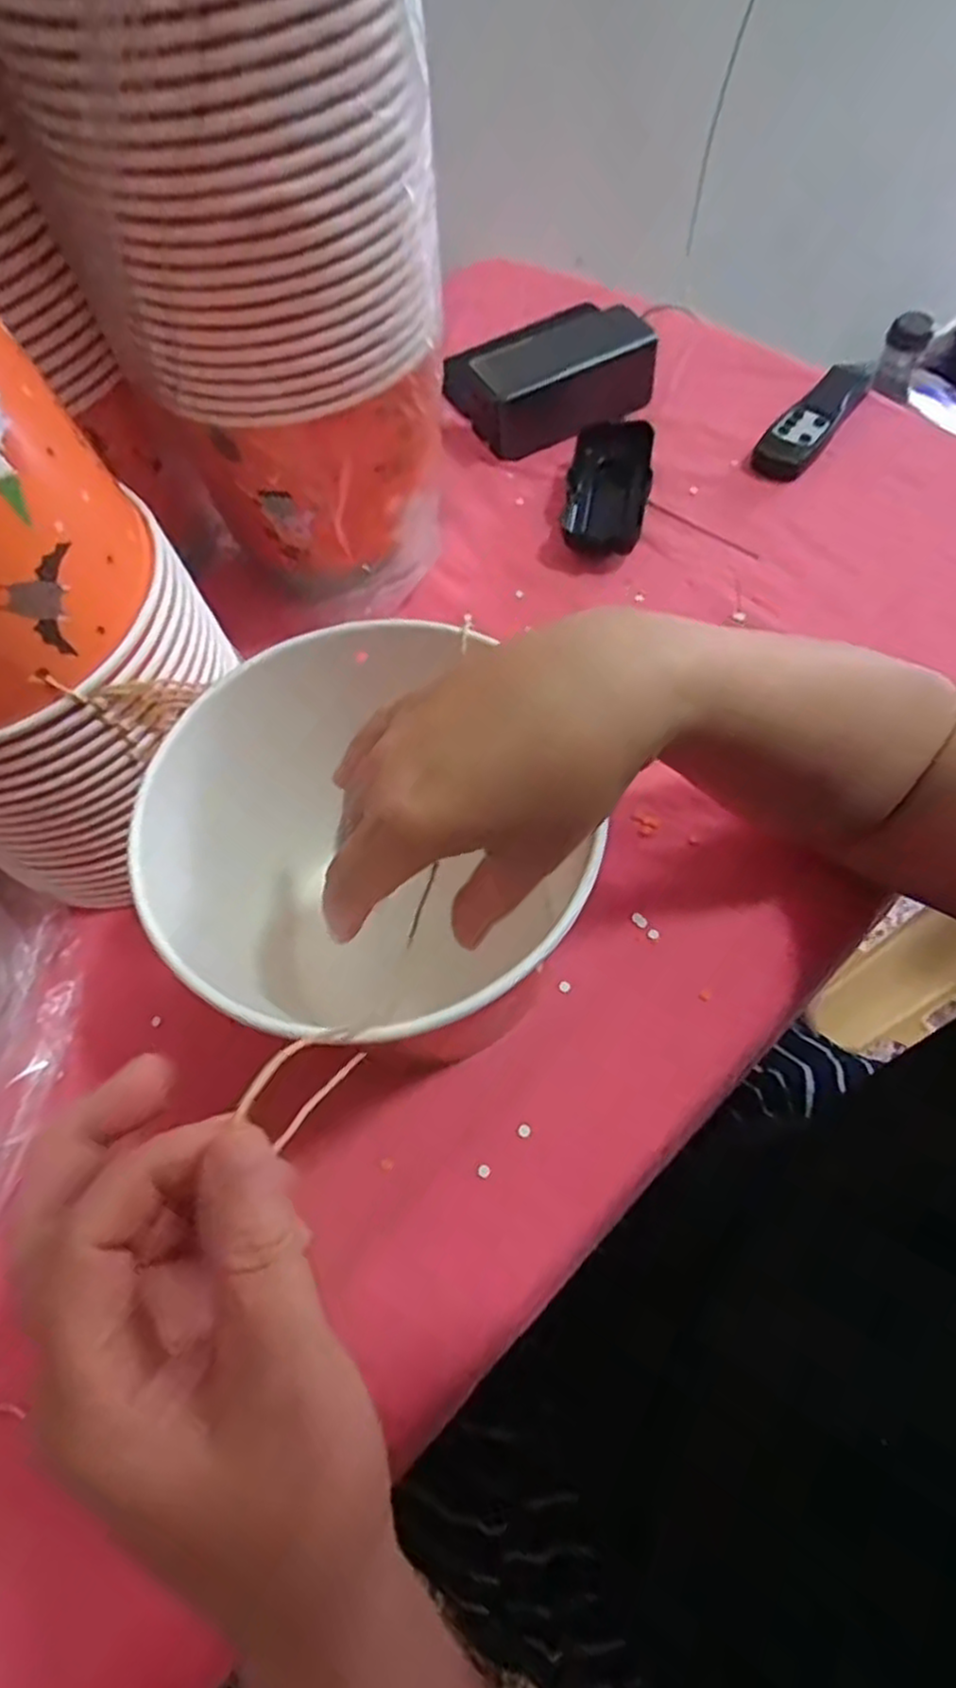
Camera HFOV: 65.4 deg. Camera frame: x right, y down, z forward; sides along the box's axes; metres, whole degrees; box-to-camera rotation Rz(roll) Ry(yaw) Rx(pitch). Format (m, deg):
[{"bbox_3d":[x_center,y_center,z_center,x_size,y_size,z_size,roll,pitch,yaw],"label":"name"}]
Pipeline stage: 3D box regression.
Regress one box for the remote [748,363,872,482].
[{"bbox_3d":[0.231,-0.295,0.513,0.038,0.019,0.115,33,69,18],"label":"remote"}]

